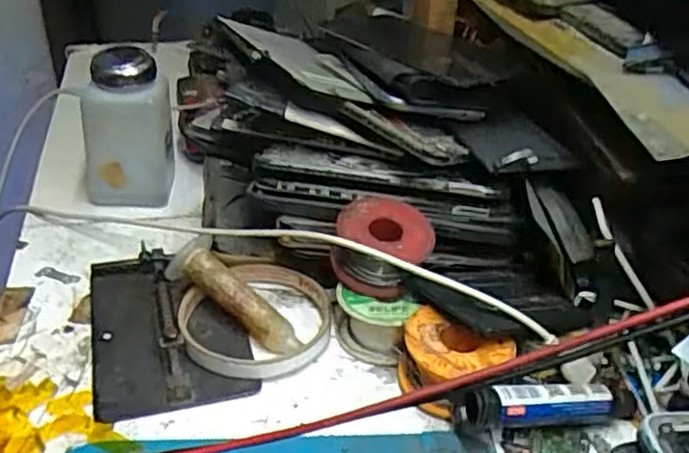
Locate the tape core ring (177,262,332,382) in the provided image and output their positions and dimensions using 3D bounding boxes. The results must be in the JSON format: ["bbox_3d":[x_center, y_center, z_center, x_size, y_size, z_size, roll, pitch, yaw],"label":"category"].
[{"bbox_3d":[-0.049,0.050,0.377,0.082,0.014,0.082,3,33,-2],"label":"tape core ring"}]

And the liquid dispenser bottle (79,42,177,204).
[{"bbox_3d":[-0.148,-0.067,0.461,0.059,0.095,0.050,-5,34,-14],"label":"liquid dispenser bottle"}]

